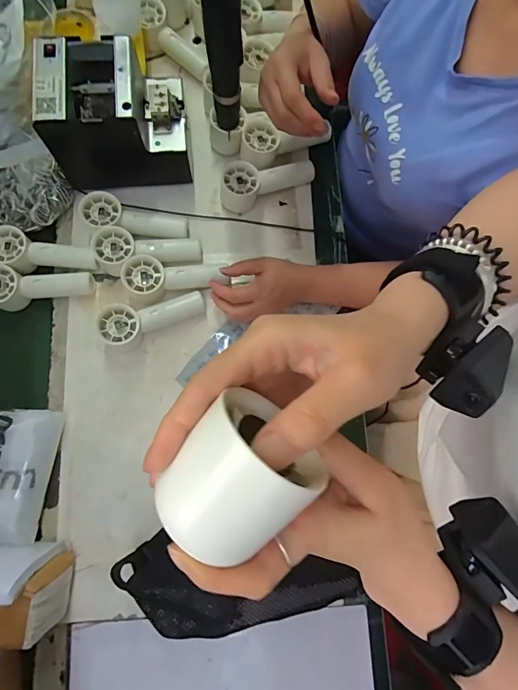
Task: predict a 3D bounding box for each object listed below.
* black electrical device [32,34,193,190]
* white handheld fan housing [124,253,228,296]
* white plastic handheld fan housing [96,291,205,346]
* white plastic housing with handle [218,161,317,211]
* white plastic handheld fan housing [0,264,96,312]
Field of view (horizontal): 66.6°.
[{"bbox_3d":[-0.198,-0.323,0.564,0.178,0.153,0.123,-6,78,-2],"label":"black electrical device"},{"bbox_3d":[-0.120,-0.097,0.573,0.148,0.041,0.056,-2,78,-14],"label":"white handheld fan housing"},{"bbox_3d":[-0.149,-0.038,0.561,0.144,0.051,0.052,-17,79,-4],"label":"white plastic handheld fan housing"},{"bbox_3d":[0.011,-0.256,0.608,0.147,0.054,0.050,-20,79,-4],"label":"white plastic housing with handle"},{"bbox_3d":[-0.320,-0.080,0.568,0.150,0.045,0.058,2,78,0],"label":"white plastic handheld fan housing"}]

